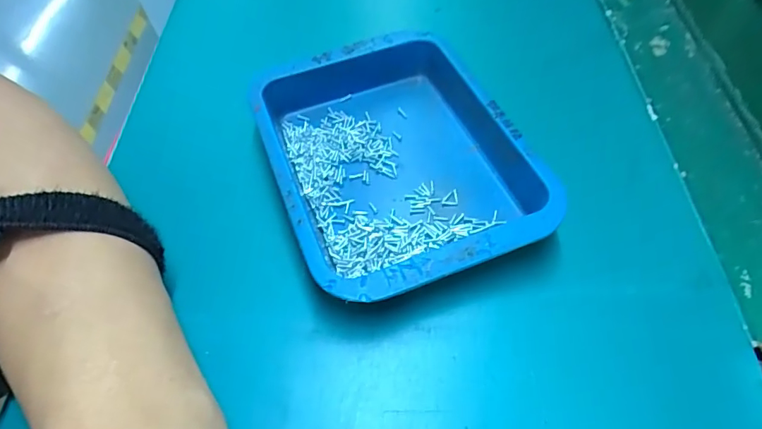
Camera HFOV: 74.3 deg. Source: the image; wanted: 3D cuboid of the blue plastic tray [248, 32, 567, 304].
[{"bbox_3d":[0.005,-0.029,0.260,0.115,0.031,0.154,-20,57,-12],"label":"blue plastic tray"}]

